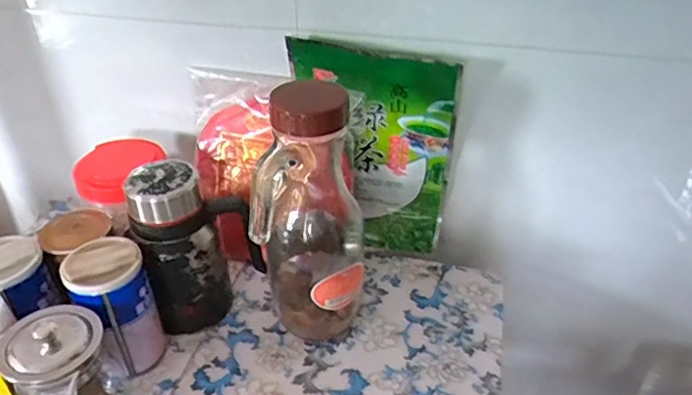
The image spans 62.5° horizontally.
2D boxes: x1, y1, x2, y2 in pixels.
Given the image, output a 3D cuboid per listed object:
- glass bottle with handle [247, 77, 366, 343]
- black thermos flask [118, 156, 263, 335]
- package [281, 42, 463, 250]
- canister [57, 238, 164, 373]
[{"bbox_3d":[-0.029,0.015,0.529,0.086,0.258,0.124,2,36,3],"label":"glass bottle with handle"},{"bbox_3d":[-0.155,0.051,0.563,0.091,0.166,0.073,-13,38,-17],"label":"black thermos flask"},{"bbox_3d":[0.027,-0.047,0.624,0.167,0.248,0.034,9,41,11],"label":"package"},{"bbox_3d":[-0.210,0.105,0.527,0.064,0.126,0.065,-23,42,-29],"label":"canister"}]

